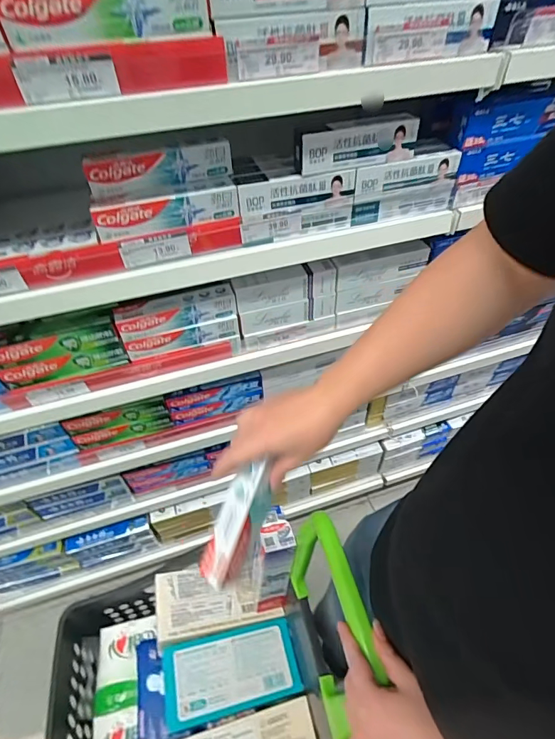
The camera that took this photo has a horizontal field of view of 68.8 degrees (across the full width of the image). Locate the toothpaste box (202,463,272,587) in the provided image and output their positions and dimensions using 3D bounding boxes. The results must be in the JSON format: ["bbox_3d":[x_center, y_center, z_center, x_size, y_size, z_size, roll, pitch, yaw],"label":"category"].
[{"bbox_3d":[-0.048,0.188,0.501,0.048,0.175,0.032,27,12,23],"label":"toothpaste box"}]

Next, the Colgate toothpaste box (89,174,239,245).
[{"bbox_3d":[-0.163,-0.239,0.598,0.205,0.049,0.051,-14,49,-12],"label":"Colgate toothpaste box"}]

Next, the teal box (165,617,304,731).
[{"bbox_3d":[-0.077,0.521,0.699,0.220,0.049,0.114,-1,45,-19],"label":"teal box"}]

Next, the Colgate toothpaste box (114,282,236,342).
[{"bbox_3d":[-0.177,-0.102,0.714,0.202,0.057,0.031,-15,49,-12],"label":"Colgate toothpaste box"}]

